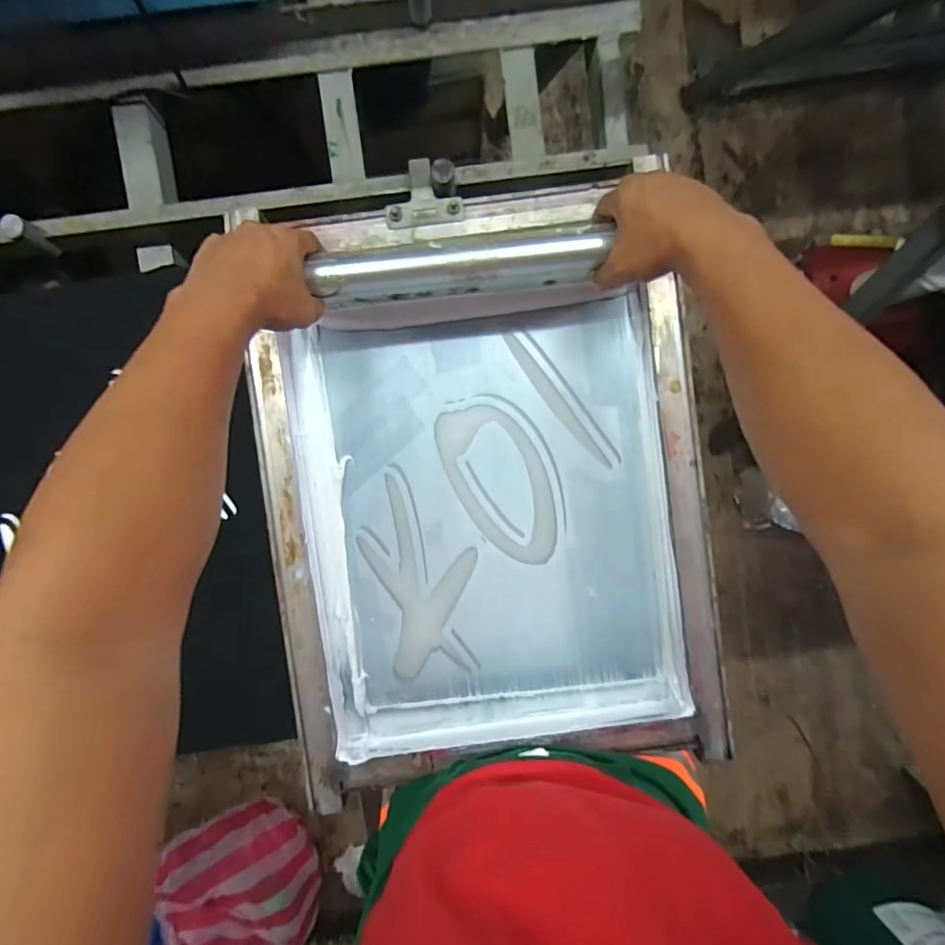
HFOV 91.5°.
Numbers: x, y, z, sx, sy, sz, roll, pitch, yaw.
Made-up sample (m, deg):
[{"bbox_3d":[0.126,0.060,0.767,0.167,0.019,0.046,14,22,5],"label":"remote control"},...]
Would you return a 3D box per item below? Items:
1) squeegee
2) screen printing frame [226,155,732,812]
[{"bbox_3d":[-0.011,-0.192,0.449,0.264,0.088,0.032,-7,91,-4],"label":"squeegee"},{"bbox_3d":[0.016,0.045,0.526,0.474,0.038,0.578,-7,91,0],"label":"screen printing frame"}]

